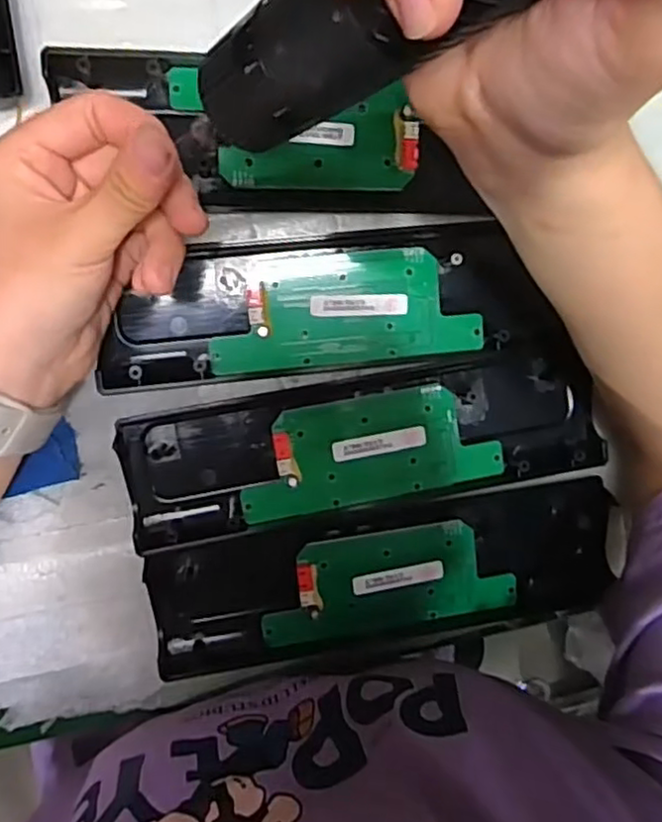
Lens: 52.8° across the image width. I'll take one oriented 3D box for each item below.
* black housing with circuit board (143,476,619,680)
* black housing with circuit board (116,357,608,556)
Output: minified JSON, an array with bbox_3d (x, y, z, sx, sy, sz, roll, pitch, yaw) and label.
[{"bbox_3d":[0.032,0.096,0.361,0.245,0.024,0.076,-8,98,-6],"label":"black housing with circuit board"},{"bbox_3d":[0.020,0.020,0.345,0.241,0.023,0.068,-9,98,-6],"label":"black housing with circuit board"}]

